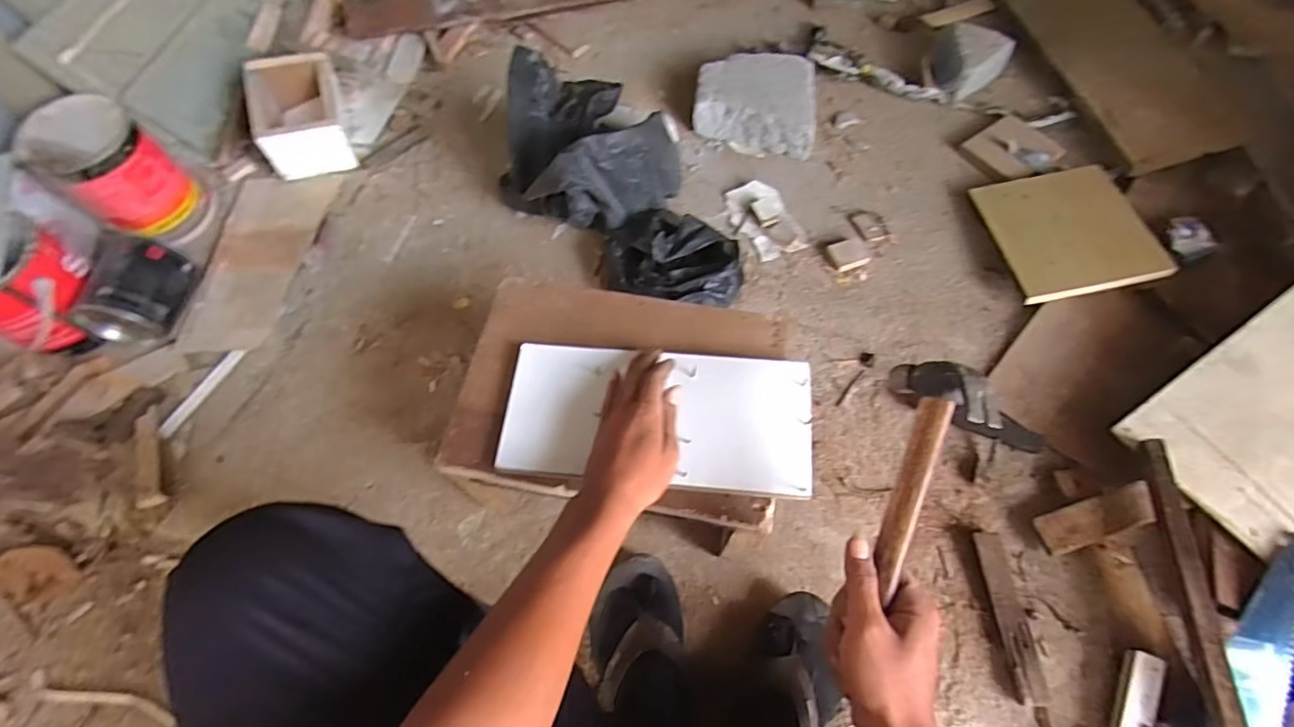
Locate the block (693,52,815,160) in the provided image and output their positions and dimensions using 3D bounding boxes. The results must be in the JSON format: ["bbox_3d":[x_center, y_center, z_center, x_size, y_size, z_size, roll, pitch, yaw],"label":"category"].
[{"bbox_3d":[0.189,-0.464,1.000,0.205,0.087,0.182,10,65,6],"label":"block"}]

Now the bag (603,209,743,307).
[{"bbox_3d":[0.039,-0.152,0.862,0.207,0.071,0.151,10,65,6],"label":"bag"}]

